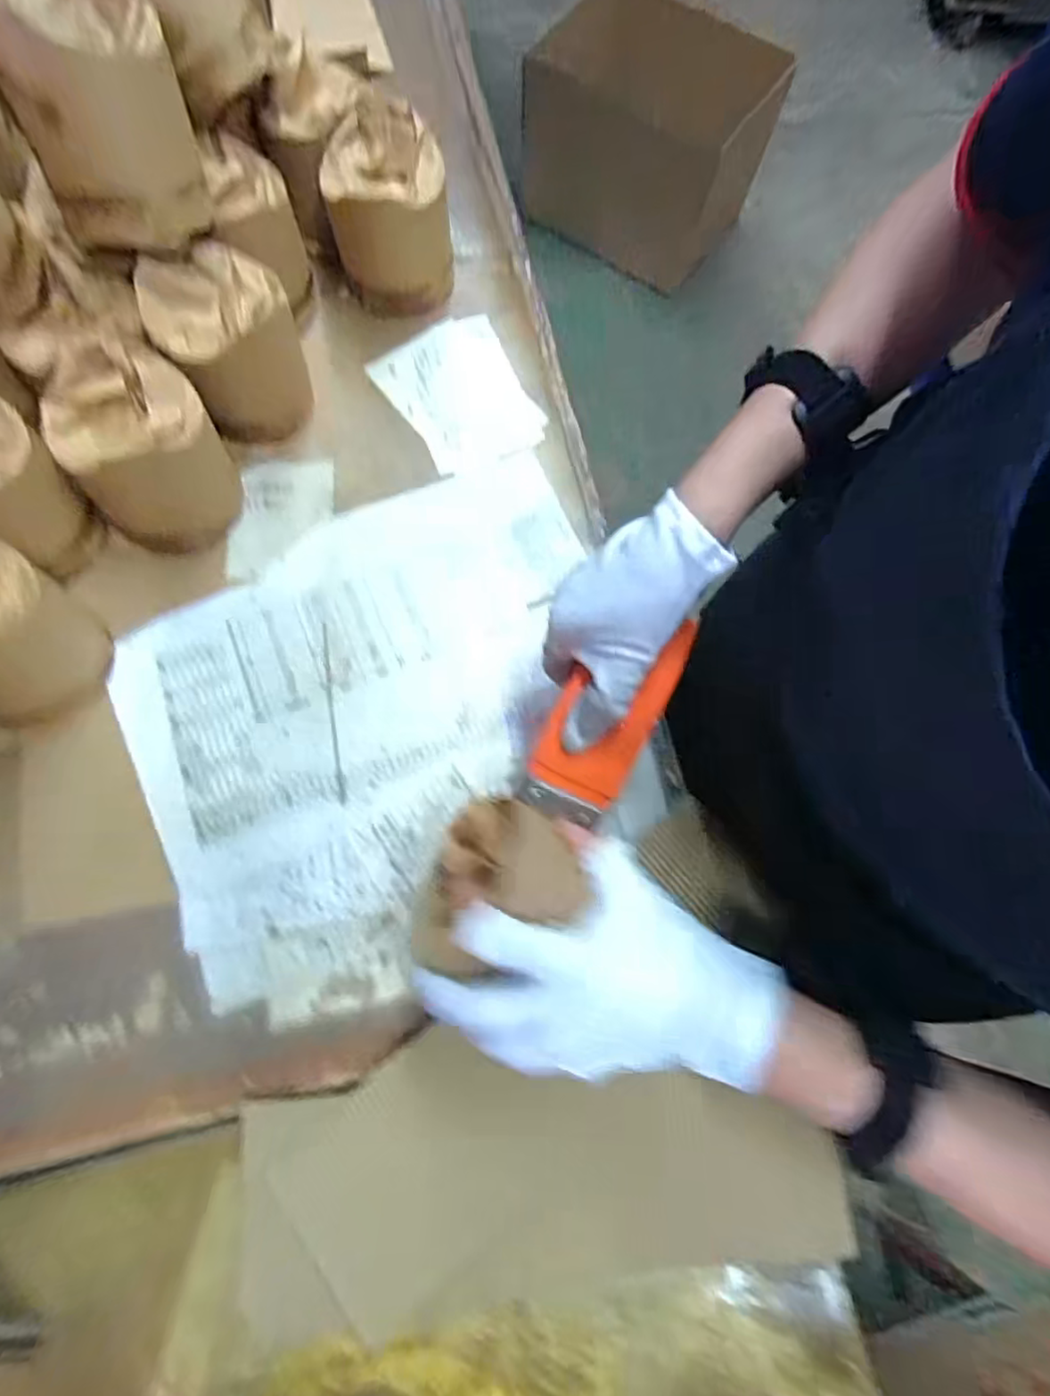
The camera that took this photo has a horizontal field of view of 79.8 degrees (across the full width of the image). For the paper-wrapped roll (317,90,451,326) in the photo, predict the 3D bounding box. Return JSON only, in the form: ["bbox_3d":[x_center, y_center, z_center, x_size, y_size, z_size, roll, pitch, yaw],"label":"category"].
[{"bbox_3d":[-0.118,-0.428,0.554,0.099,0.105,0.116,-7,73,-5],"label":"paper-wrapped roll"}]

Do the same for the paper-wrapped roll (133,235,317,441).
[{"bbox_3d":[-0.231,-0.277,0.505,0.098,0.111,0.101,-24,75,-10],"label":"paper-wrapped roll"}]

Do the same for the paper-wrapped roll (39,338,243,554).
[{"bbox_3d":[-0.280,-0.182,0.471,0.098,0.117,0.097,1,72,-2],"label":"paper-wrapped roll"}]

